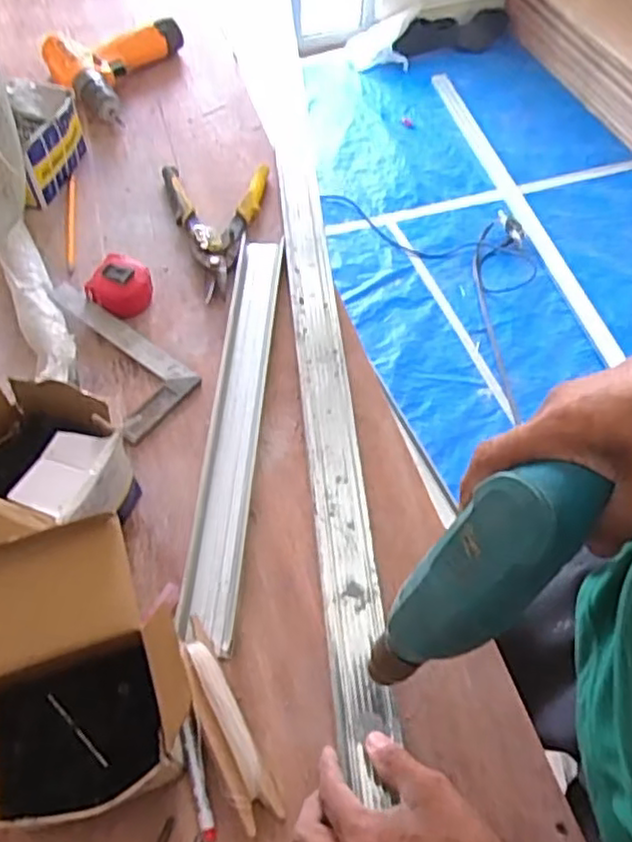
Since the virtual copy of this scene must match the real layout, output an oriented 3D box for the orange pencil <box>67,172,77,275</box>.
[{"bbox_3d":[-0.301,-0.249,0.834,0.010,0.004,0.166,-6,58,-9],"label":"orange pencil"}]

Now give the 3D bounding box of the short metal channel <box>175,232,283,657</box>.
[{"bbox_3d":[-0.080,-0.014,0.691,0.048,0.013,0.476,5,57,-1],"label":"short metal channel"}]

